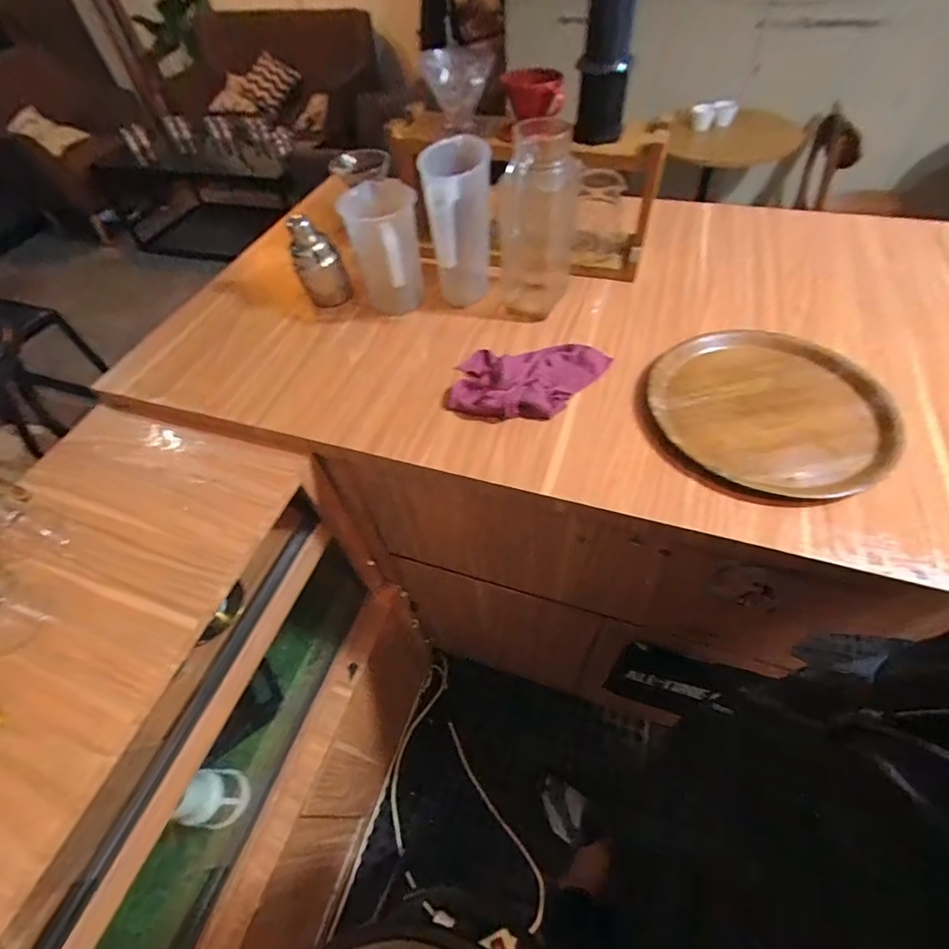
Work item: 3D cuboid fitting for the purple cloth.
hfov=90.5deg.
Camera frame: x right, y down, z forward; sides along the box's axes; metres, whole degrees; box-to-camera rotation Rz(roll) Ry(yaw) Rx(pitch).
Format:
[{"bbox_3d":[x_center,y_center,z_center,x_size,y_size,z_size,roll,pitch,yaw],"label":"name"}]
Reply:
[{"bbox_3d":[0.078,-0.135,0.668,0.219,0.038,0.139,2,54,3],"label":"purple cloth"}]

